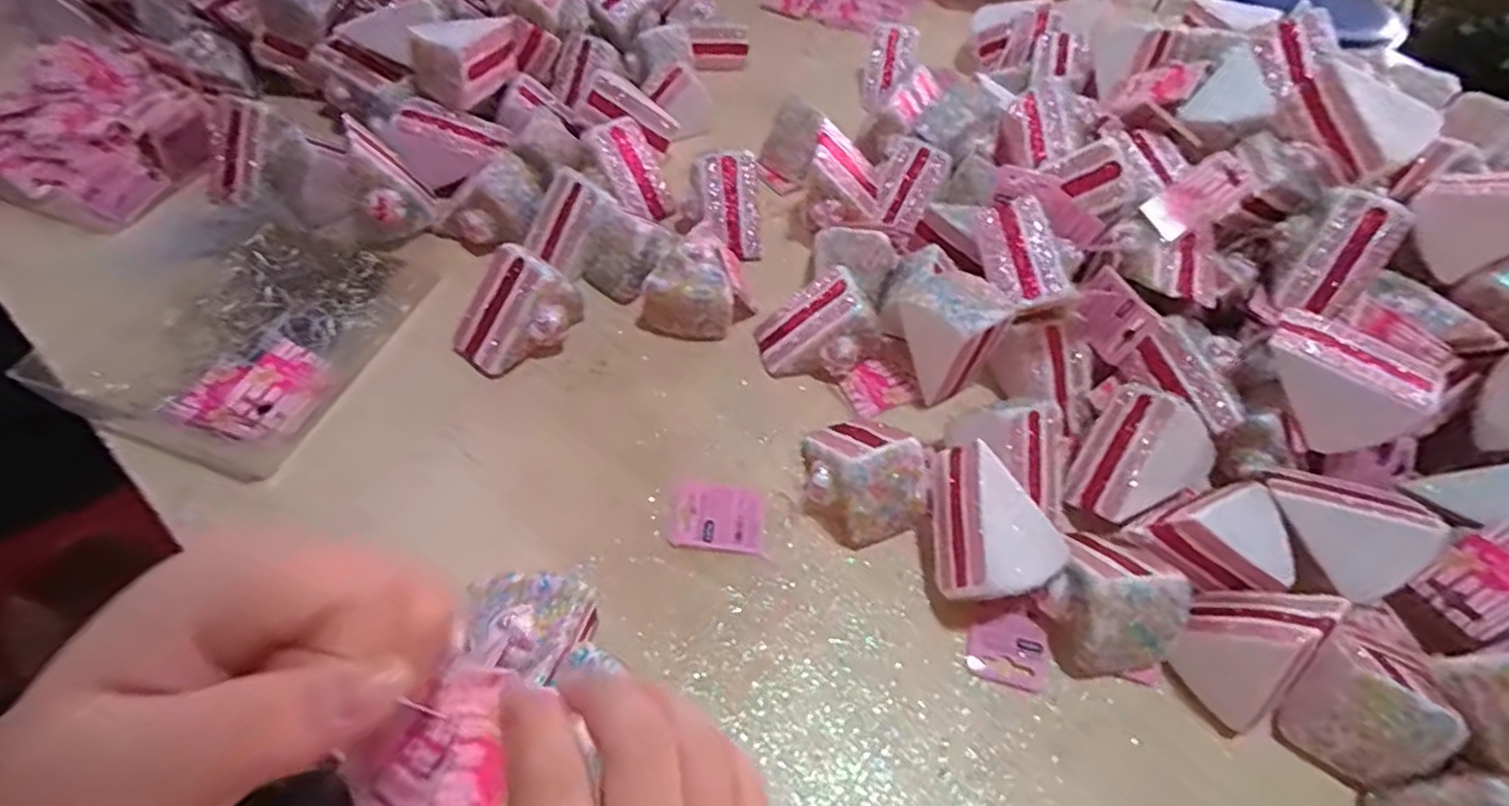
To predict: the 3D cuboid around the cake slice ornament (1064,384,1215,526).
[{"bbox_3d":[0.253,0.040,0.448,0.053,0.090,0.059,28,9,-26],"label":"cake slice ornament"}]

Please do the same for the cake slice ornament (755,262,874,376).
[{"bbox_3d":[0.046,-0.057,0.505,0.080,0.059,0.065,-13,56,-12],"label":"cake slice ornament"}]

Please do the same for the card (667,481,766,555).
[{"bbox_3d":[-0.023,0.074,0.435,0.059,0.004,0.042,8,61,-5],"label":"card"}]

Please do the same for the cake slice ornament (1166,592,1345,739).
[{"bbox_3d":[0.270,0.132,0.369,0.054,0.087,0.063,-34,62,-24],"label":"cake slice ornament"}]

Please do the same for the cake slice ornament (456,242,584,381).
[{"bbox_3d":[-0.170,-0.067,0.487,0.086,0.057,0.054,-37,64,-25],"label":"cake slice ornament"}]

